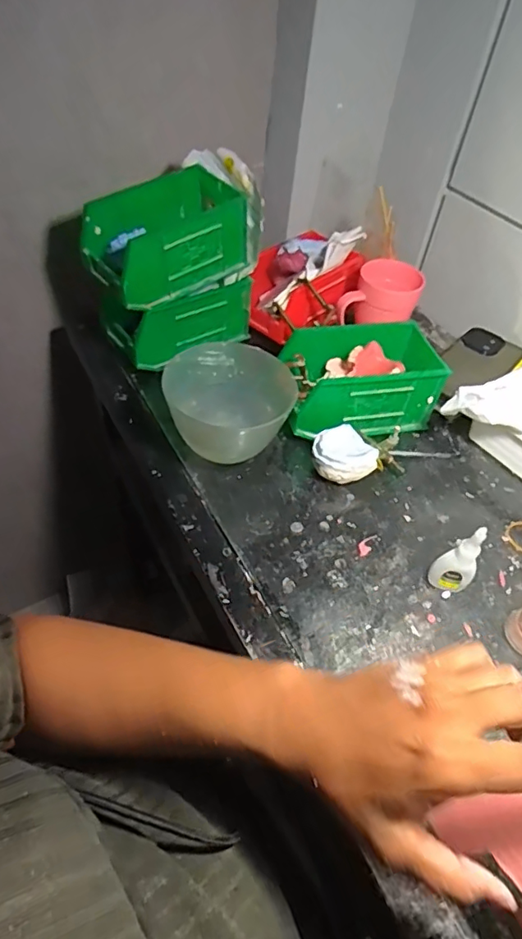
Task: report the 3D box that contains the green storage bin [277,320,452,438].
[{"bbox_3d":[0.112,-0.101,0.616,0.176,0.087,0.101,-6,49,-12],"label":"green storage bin"}]

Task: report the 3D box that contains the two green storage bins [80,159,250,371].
[{"bbox_3d":[-0.104,-0.236,0.627,0.168,0.159,0.100,-30,58,-29],"label":"two green storage bins"}]

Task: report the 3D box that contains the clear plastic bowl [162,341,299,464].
[{"bbox_3d":[-0.033,-0.058,0.561,0.127,0.098,0.118,3,48,-4],"label":"clear plastic bowl"}]

